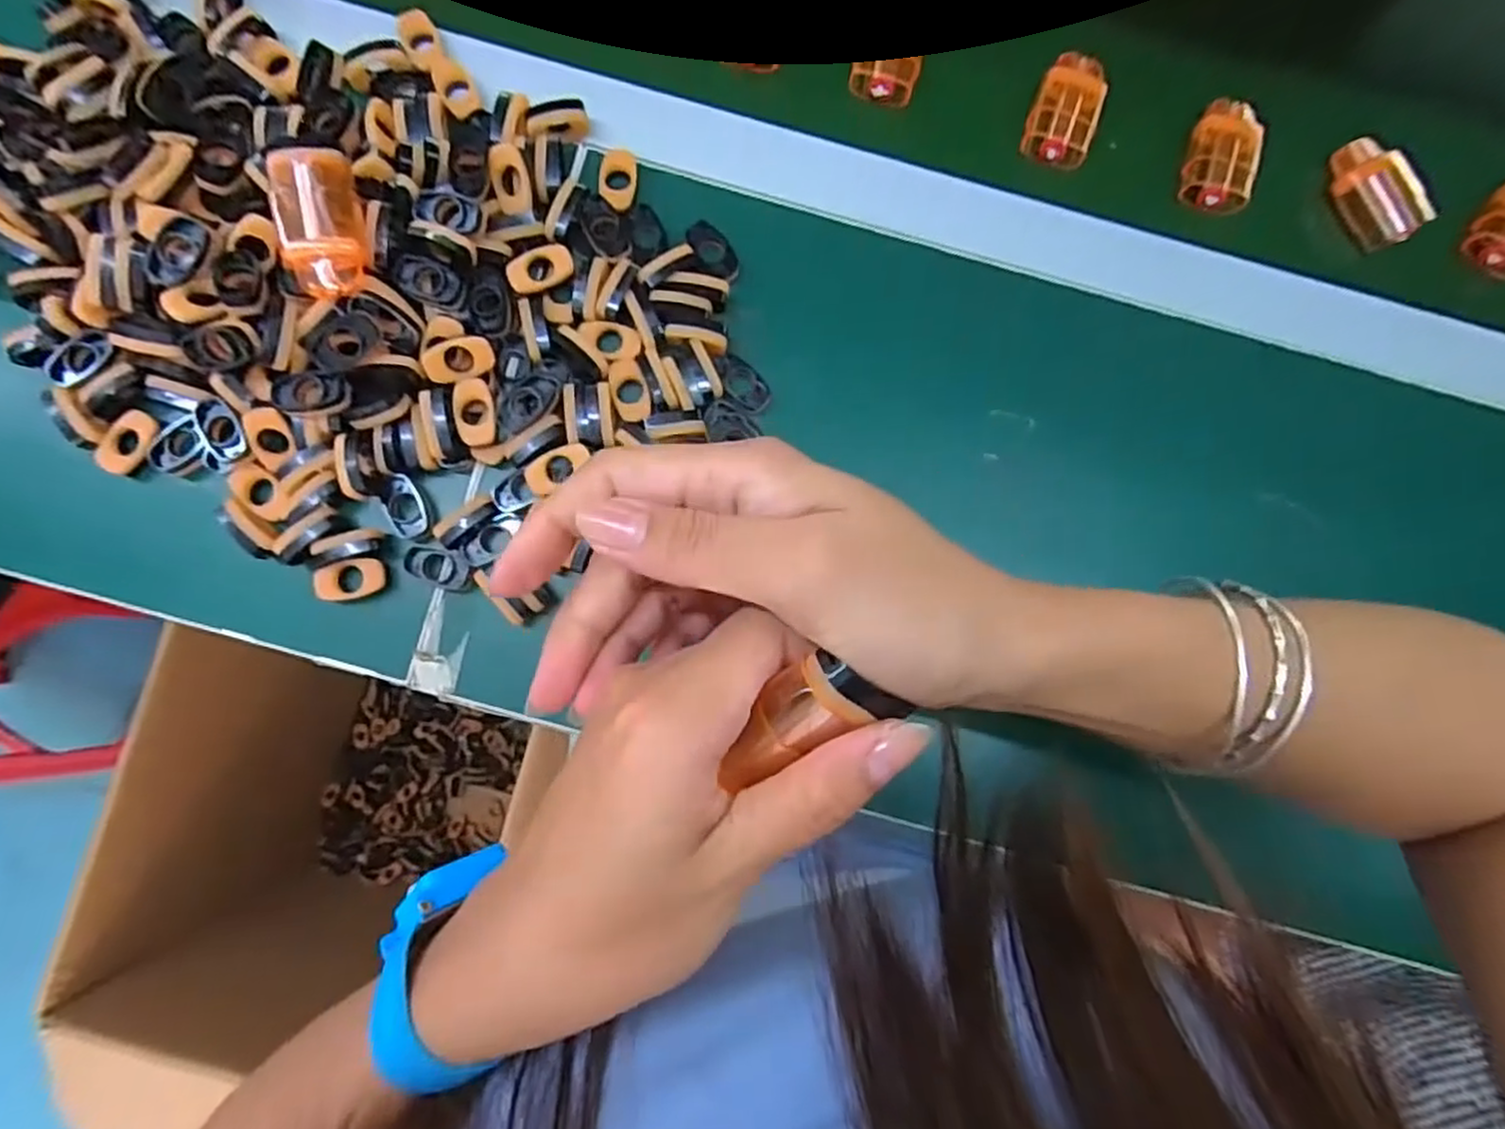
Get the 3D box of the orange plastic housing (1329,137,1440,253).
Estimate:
[{"bbox_3d":[0.342,-0.205,0.386,0.030,0.024,0.060,-27,86,-6],"label":"orange plastic housing"}]

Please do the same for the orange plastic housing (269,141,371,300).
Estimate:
[{"bbox_3d":[-0.199,-0.158,0.332,0.032,0.028,0.068,-11,84,-5],"label":"orange plastic housing"}]

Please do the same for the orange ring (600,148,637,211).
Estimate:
[{"bbox_3d":[-0.071,-0.201,0.371,0.019,0.010,0.039,2,83,-4],"label":"orange ring"}]

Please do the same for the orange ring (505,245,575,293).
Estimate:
[{"bbox_3d":[-0.106,-0.149,0.356,0.033,0.006,0.020,-21,85,-6],"label":"orange ring"}]

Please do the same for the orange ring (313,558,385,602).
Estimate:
[{"bbox_3d":[-0.197,0.007,0.347,0.032,0.008,0.018,-14,85,-5],"label":"orange ring"}]

